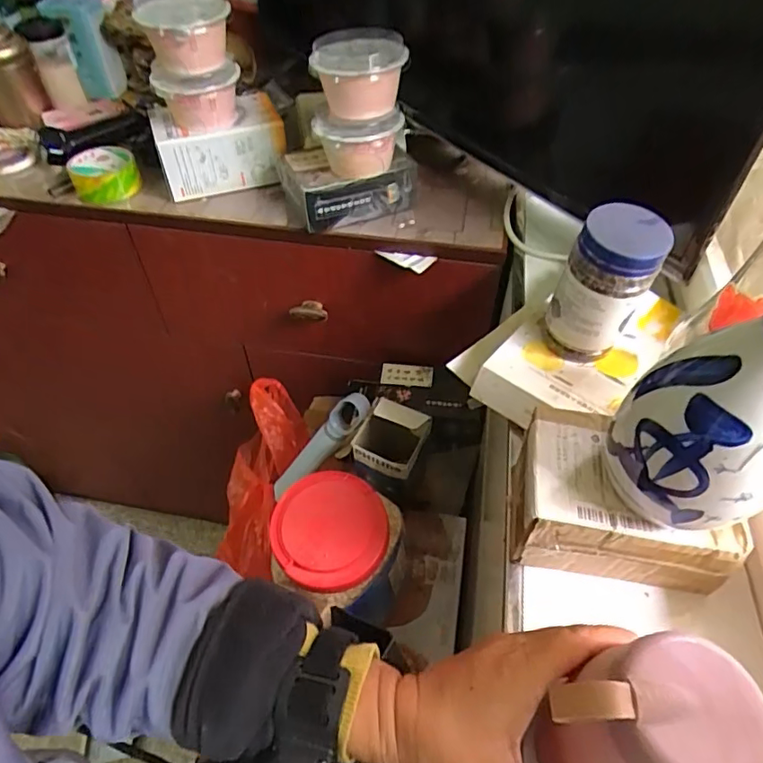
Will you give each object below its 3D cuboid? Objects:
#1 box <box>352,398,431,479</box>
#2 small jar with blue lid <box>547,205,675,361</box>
[{"bbox_3d":[0.010,0.064,0.621,0.072,0.041,0.069,19,52,16],"label":"box"},{"bbox_3d":[0.183,-0.076,0.453,0.066,0.126,0.065,0,49,0],"label":"small jar with blue lid"}]

